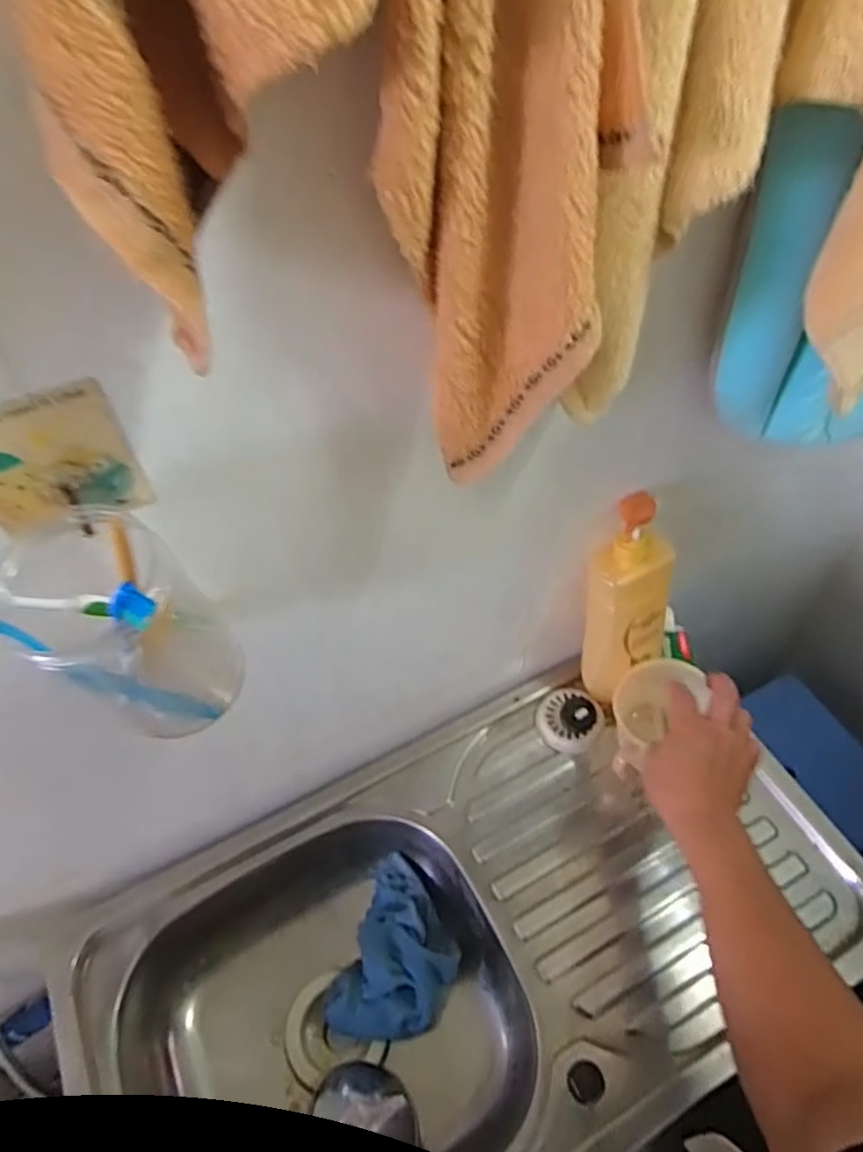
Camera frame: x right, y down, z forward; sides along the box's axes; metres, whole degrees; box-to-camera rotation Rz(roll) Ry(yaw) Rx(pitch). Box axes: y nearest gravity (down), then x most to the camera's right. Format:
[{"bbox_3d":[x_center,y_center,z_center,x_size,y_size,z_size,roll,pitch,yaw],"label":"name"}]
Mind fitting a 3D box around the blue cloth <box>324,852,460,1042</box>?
[{"bbox_3d":[-0.031,0.392,0.726,0.117,0.044,0.173,13,56,12],"label":"blue cloth"}]

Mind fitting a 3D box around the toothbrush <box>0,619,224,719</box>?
[{"bbox_3d":[-0.171,0.048,0.350,0.023,0.163,0.017,-27,51,21],"label":"toothbrush"}]

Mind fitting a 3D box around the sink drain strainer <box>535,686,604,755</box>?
[{"bbox_3d":[0.149,0.150,0.756,0.069,0.049,0.073,-1,54,2],"label":"sink drain strainer"}]

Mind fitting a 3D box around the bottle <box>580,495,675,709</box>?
[{"bbox_3d":[0.192,0.031,0.684,0.074,0.242,0.082,-31,58,-18],"label":"bottle"}]

